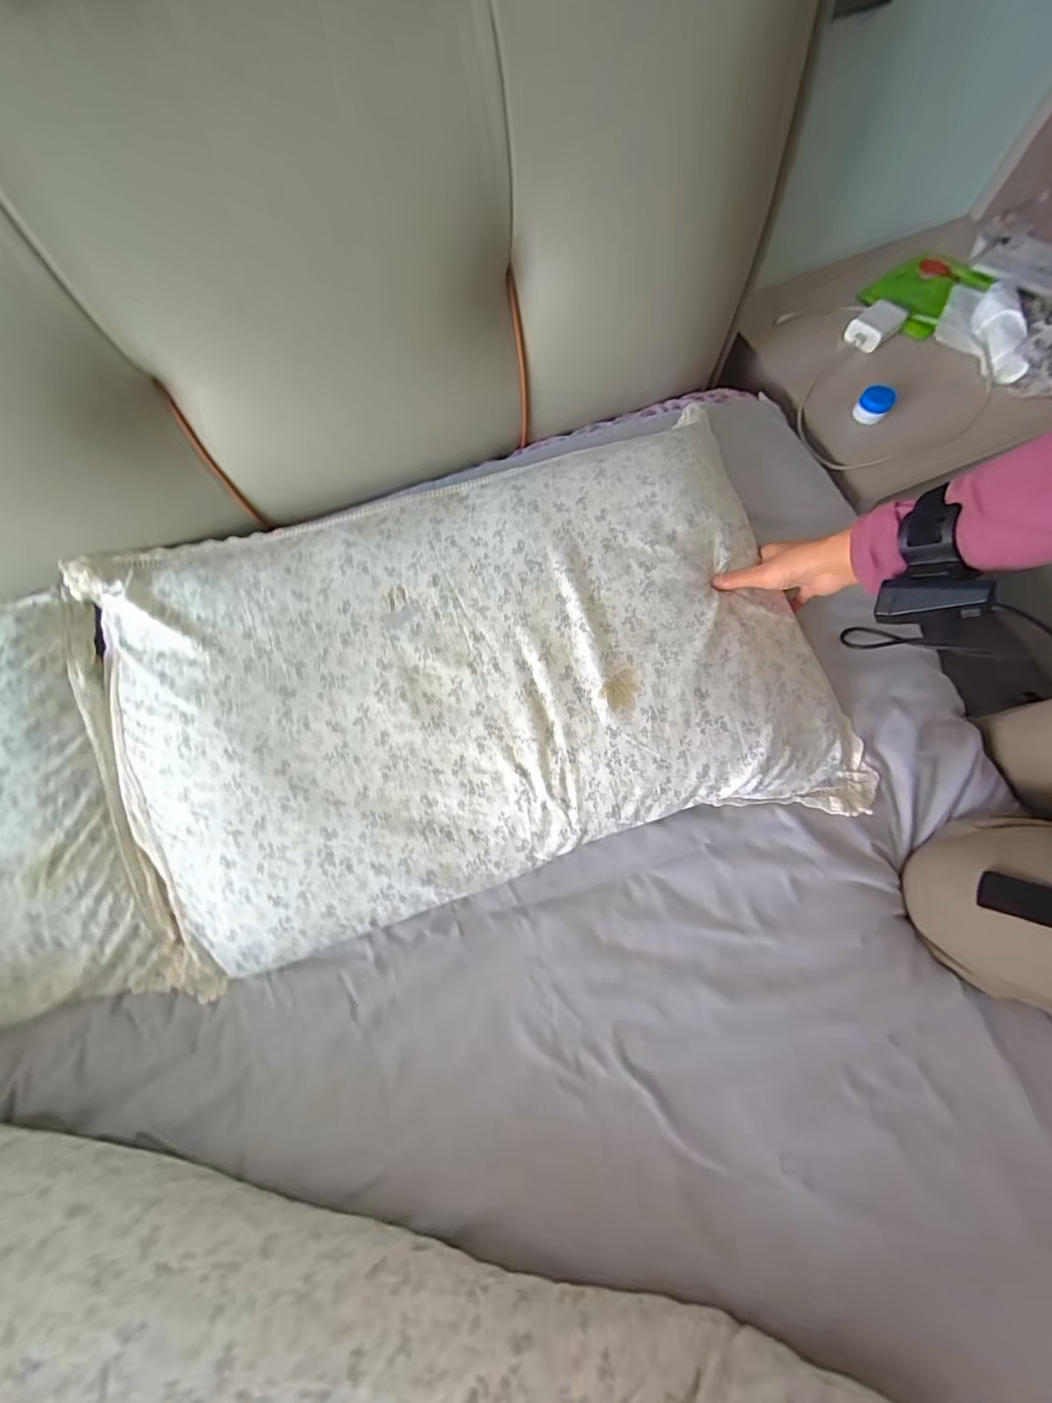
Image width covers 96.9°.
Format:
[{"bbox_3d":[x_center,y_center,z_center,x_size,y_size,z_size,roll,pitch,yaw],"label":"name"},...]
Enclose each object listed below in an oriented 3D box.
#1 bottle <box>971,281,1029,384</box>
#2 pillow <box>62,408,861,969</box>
[{"bbox_3d":[0.696,-0.544,0.681,0.056,0.040,0.171,6,72,4],"label":"bottle"},{"bbox_3d":[-0.059,-0.042,0.511,0.723,0.091,0.456,-16,71,-3],"label":"pillow"}]

